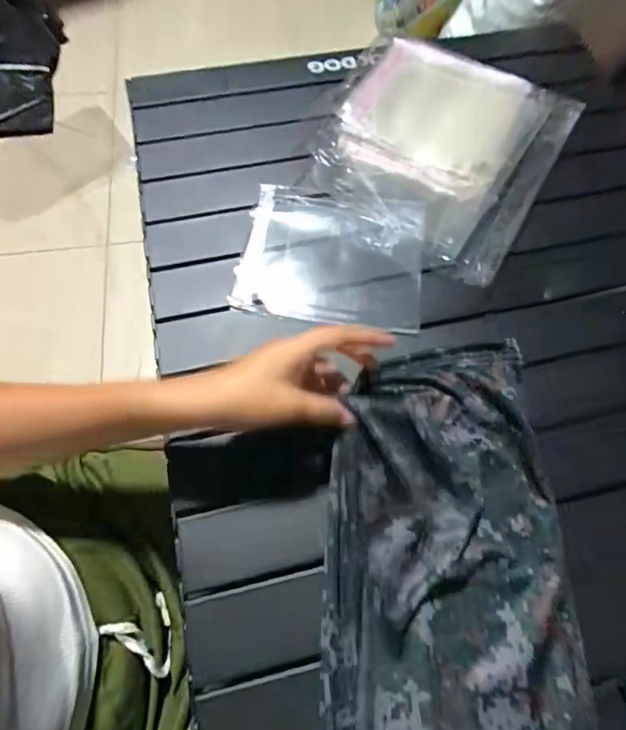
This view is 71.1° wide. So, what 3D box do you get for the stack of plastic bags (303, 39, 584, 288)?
[{"bbox_3d":[0.138,-0.256,0.486,0.245,0.028,0.289,30,69,11],"label":"stack of plastic bags"}]

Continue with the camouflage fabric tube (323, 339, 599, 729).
[{"bbox_3d":[0.098,0.188,0.287,0.176,0.065,0.437,2,64,2],"label":"camouflage fabric tube"}]

